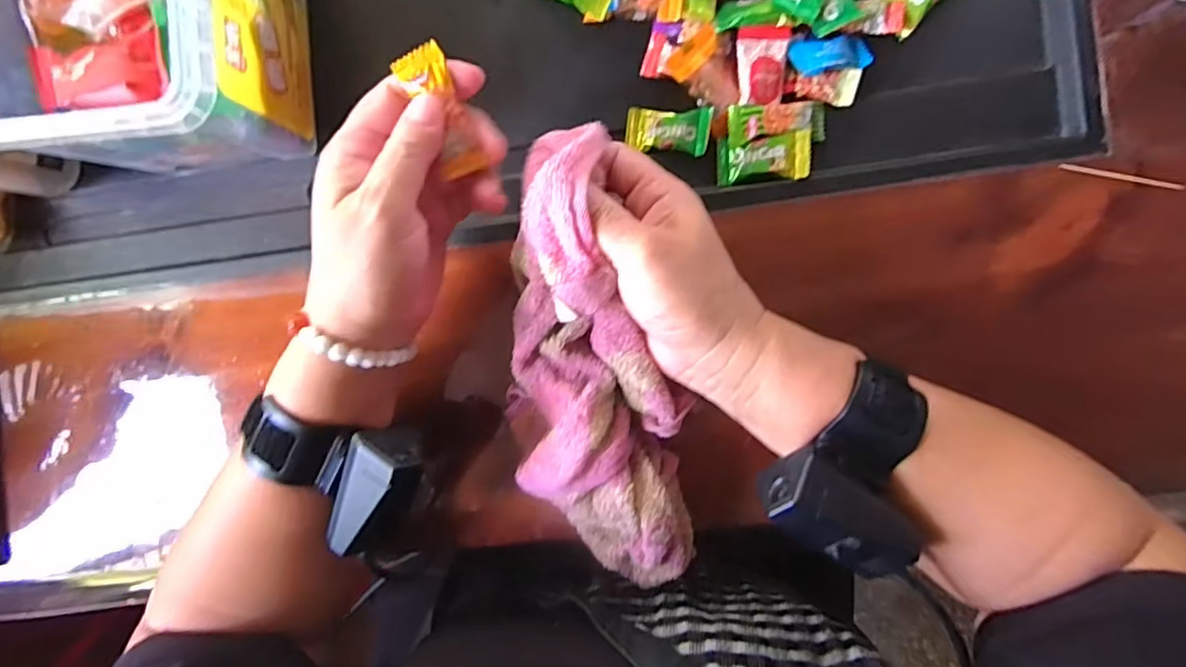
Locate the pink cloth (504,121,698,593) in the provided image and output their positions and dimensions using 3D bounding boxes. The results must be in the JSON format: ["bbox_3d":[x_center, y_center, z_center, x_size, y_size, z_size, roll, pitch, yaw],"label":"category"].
[{"bbox_3d":[-0.005,0.027,0.291,0.090,0.049,0.240,-9,109,9],"label":"pink cloth"}]

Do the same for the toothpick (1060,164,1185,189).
[{"bbox_3d":[0.287,-0.085,0.301,0.062,0.004,0.004,13,95,7],"label":"toothpick"}]

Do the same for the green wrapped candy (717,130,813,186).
[{"bbox_3d":[0.099,-0.101,0.323,0.051,0.007,0.026,-2,93,8],"label":"green wrapped candy"}]

